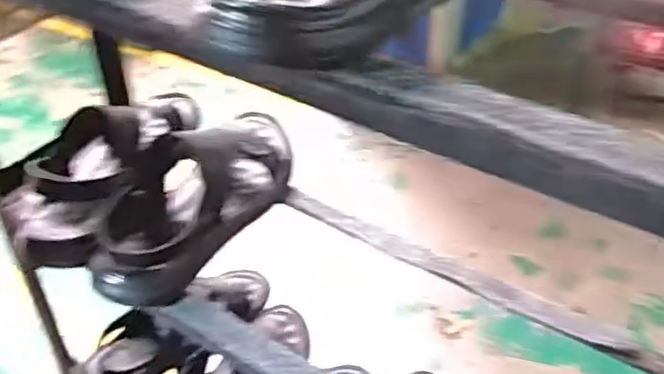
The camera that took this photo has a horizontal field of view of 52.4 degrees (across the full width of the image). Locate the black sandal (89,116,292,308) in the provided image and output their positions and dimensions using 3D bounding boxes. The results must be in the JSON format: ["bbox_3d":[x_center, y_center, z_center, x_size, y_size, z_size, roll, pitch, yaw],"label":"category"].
[{"bbox_3d":[-0.134,0.000,0.686,0.096,0.097,0.262,24,44,29],"label":"black sandal"}]

